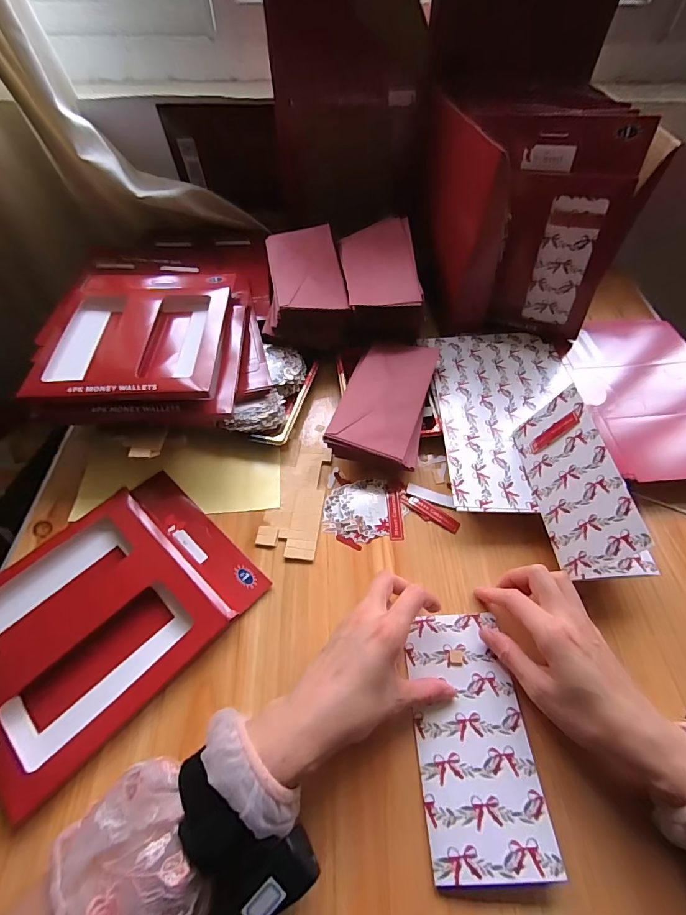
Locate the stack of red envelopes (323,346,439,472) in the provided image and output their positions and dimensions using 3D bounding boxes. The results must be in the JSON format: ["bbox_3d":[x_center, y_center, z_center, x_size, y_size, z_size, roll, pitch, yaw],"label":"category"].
[{"bbox_3d":[0.054,-0.078,0.503,0.101,0.022,0.201,14,58,6],"label":"stack of red envelopes"}]

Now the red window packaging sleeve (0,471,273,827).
[{"bbox_3d":[-0.217,0.133,0.375,0.190,0.018,0.233,37,60,23],"label":"red window packaging sleeve"}]

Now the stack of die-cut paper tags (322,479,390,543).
[{"bbox_3d":[0.014,0.055,0.443,0.068,0.004,0.072,2,53,0],"label":"stack of die-cut paper tags"}]

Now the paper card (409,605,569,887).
[{"bbox_3d":[0.101,0.214,0.323,0.084,0.012,0.171,-1,51,-2],"label":"paper card"}]

